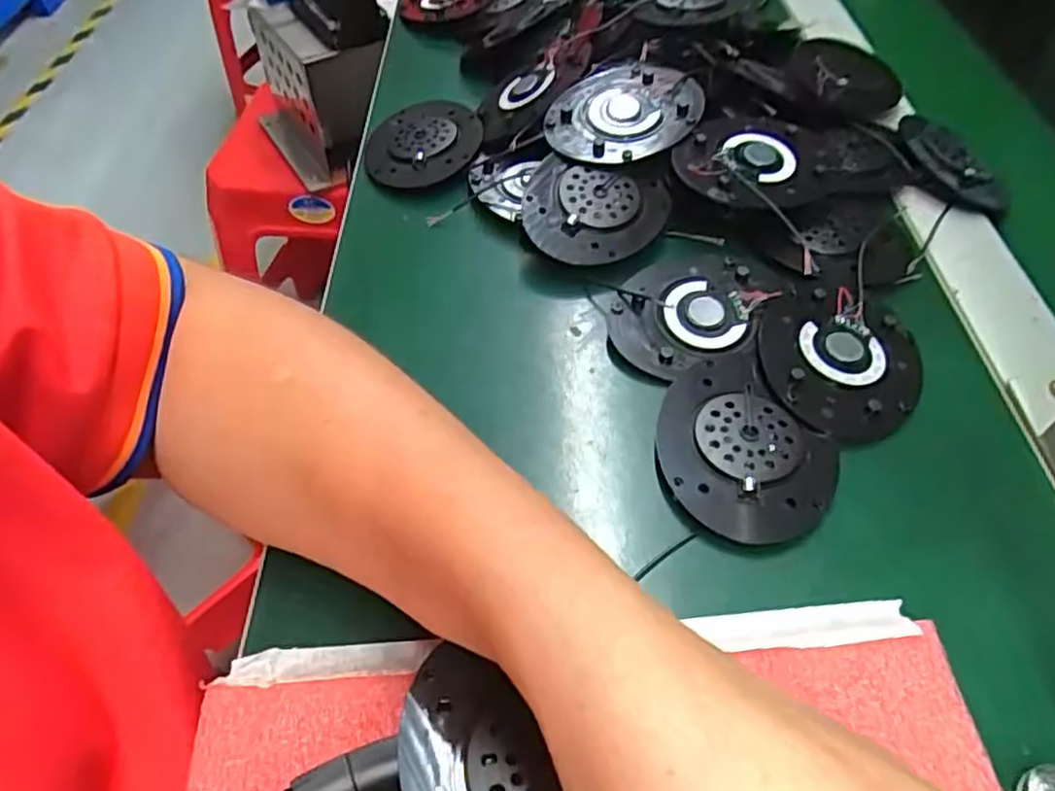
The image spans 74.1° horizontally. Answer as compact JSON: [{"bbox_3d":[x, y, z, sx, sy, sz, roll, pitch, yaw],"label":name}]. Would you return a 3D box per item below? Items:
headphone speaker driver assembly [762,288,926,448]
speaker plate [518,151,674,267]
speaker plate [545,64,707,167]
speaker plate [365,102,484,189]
[{"bbox_3d":[0.133,-0.016,0.297,0.065,0.007,0.079,15,54,13],"label":"headphone speaker driver assembly"},{"bbox_3d":[0.034,-0.091,0.348,0.069,0.012,0.057,7,74,0],"label":"speaker plate"},{"bbox_3d":[0.052,-0.153,0.372,0.071,0.012,0.074,-1,52,1],"label":"speaker plate"},{"bbox_3d":[-0.060,-0.150,0.413,0.064,0.016,0.075,1,52,3],"label":"speaker plate"}]

